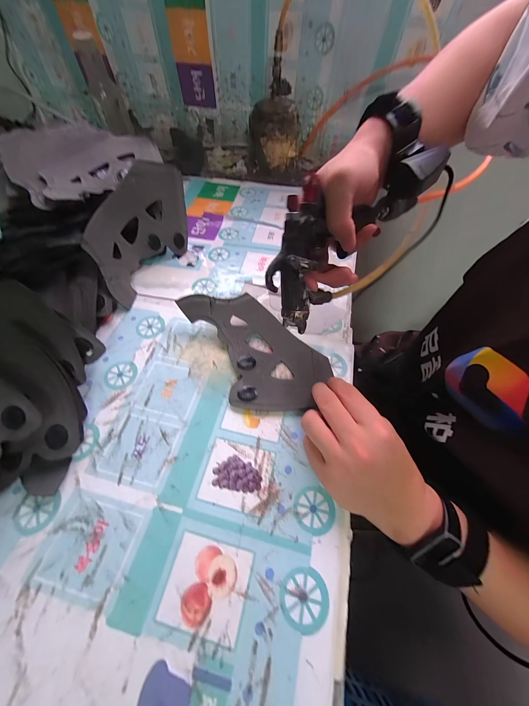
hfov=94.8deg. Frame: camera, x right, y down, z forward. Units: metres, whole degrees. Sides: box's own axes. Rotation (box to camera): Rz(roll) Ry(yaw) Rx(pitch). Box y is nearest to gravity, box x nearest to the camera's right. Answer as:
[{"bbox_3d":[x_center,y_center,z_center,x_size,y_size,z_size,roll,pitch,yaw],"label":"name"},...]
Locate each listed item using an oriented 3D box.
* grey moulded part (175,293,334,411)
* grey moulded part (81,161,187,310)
[{"bbox_3d":[-0.008,-0.014,0.317,0.126,0.035,0.194,-29,64,-18],"label":"grey moulded part"},{"bbox_3d":[-0.186,-0.187,0.368,0.037,0.124,0.197,22,64,42],"label":"grey moulded part"}]

